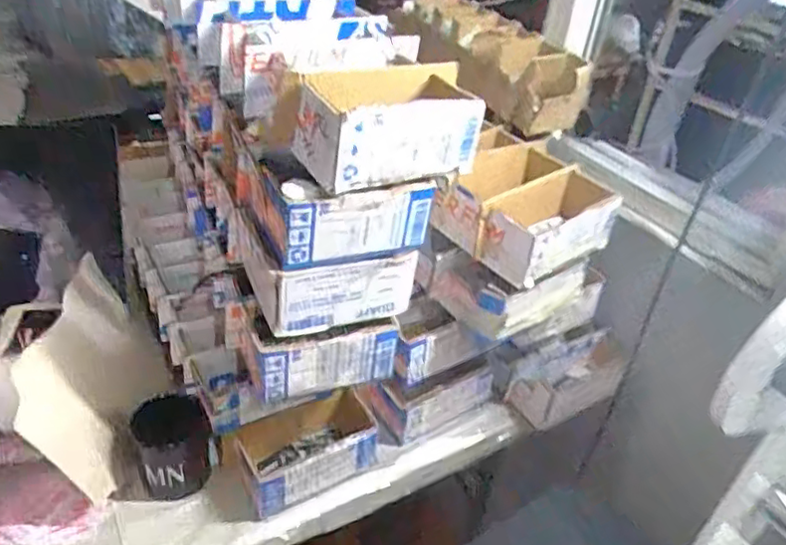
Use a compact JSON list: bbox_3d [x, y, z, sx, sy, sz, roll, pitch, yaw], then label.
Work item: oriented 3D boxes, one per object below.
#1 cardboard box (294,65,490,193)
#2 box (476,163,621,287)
[{"bbox_3d":[-0.001,-0.143,0.591,0.181,0.072,0.106,-15,41,-27],"label":"cardboard box"},{"bbox_3d":[0.194,-0.062,0.761,0.195,0.077,0.095,-20,44,-32],"label":"box"}]

